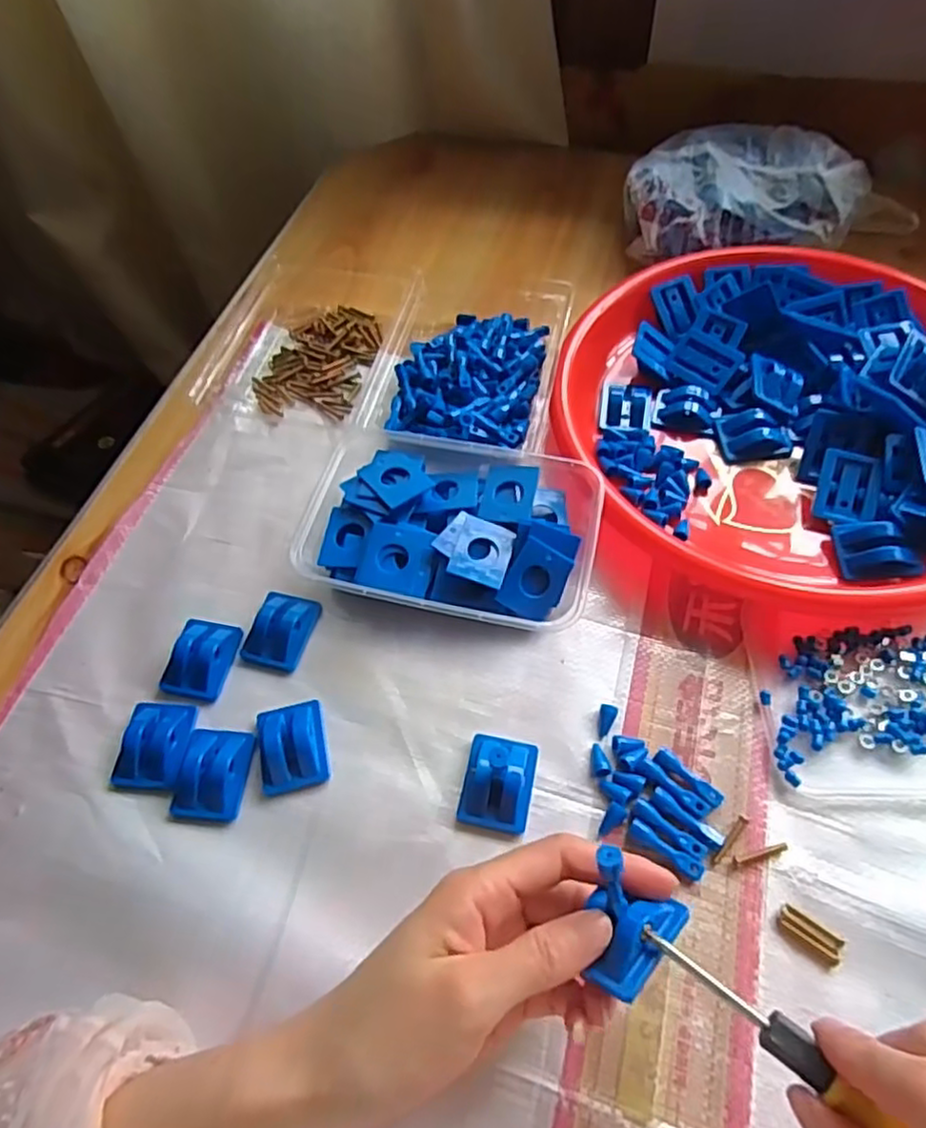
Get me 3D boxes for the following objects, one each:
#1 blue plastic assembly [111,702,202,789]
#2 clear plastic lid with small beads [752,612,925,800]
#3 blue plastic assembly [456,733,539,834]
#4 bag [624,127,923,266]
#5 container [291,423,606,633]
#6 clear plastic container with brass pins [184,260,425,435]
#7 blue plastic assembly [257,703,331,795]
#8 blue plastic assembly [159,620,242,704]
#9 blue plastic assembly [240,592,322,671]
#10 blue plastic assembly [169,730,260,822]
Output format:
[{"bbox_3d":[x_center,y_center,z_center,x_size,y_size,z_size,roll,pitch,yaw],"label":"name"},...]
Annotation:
[{"bbox_3d":[-0.160,0.092,0.354,0.035,0.012,0.046,3,58,6],"label":"blue plastic assembly"},{"bbox_3d":[0.239,0.068,0.351,0.163,0.009,0.098,-1,58,3],"label":"clear plastic lid with small beads"},{"bbox_3d":[0.018,0.106,0.338,0.034,0.020,0.045,10,59,10],"label":"blue plastic assembly"},{"bbox_3d":[0.244,-0.294,0.546,0.227,0.060,0.111,-5,58,0],"label":"bag"},{"bbox_3d":[-0.008,-0.020,0.406,0.168,0.037,0.124,11,59,10],"label":"container"},{"bbox_3d":[-0.107,-0.176,0.515,0.138,0.033,0.186,11,59,10],"label":"clear plastic container with brass pins"},{"bbox_3d":[-0.089,0.094,0.356,0.034,0.012,0.044,-14,58,-5],"label":"blue plastic assembly"},{"bbox_3d":[-0.147,0.051,0.379,0.033,0.014,0.043,10,59,10],"label":"blue plastic assembly"},{"bbox_3d":[-0.104,0.037,0.388,0.032,0.015,0.043,14,60,12],"label":"blue plastic assembly"},{"bbox_3d":[-0.128,0.107,0.349,0.035,0.014,0.045,5,58,6],"label":"blue plastic assembly"}]

